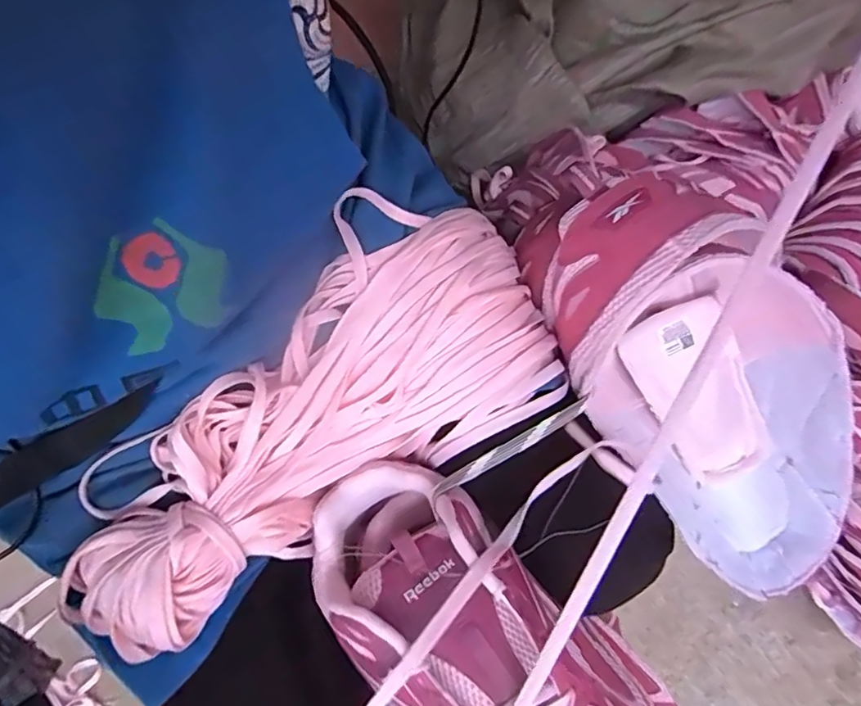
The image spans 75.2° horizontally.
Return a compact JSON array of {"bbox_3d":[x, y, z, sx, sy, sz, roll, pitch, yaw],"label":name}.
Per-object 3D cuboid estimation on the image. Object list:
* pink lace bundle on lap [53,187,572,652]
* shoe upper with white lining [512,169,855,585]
[{"bbox_3d":[-0.078,0.027,0.344,0.323,0.055,0.165,-32,80,-5],"label":"pink lace bundle on lap"},{"bbox_3d":[0.179,0.025,0.386,0.132,0.121,0.294,-41,100,-7],"label":"shoe upper with white lining"}]

